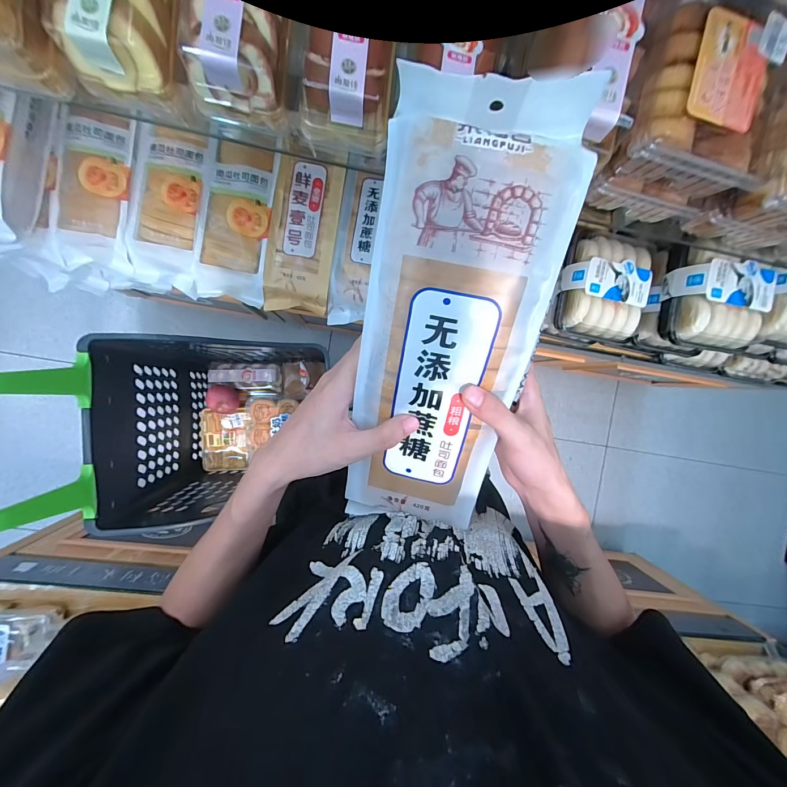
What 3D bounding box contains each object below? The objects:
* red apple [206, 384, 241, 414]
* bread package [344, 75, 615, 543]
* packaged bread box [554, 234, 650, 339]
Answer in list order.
[{"bbox_3d":[-0.477,0.015,0.972,0.065,0.064,0.080,1,93,-6],"label":"red apple"},{"bbox_3d":[0.035,-0.030,0.247,0.113,0.039,0.311,7,114,-6],"label":"bread package"},{"bbox_3d":[0.412,-0.213,0.676,0.147,0.063,0.199,8,92,-6],"label":"packaged bread box"}]

